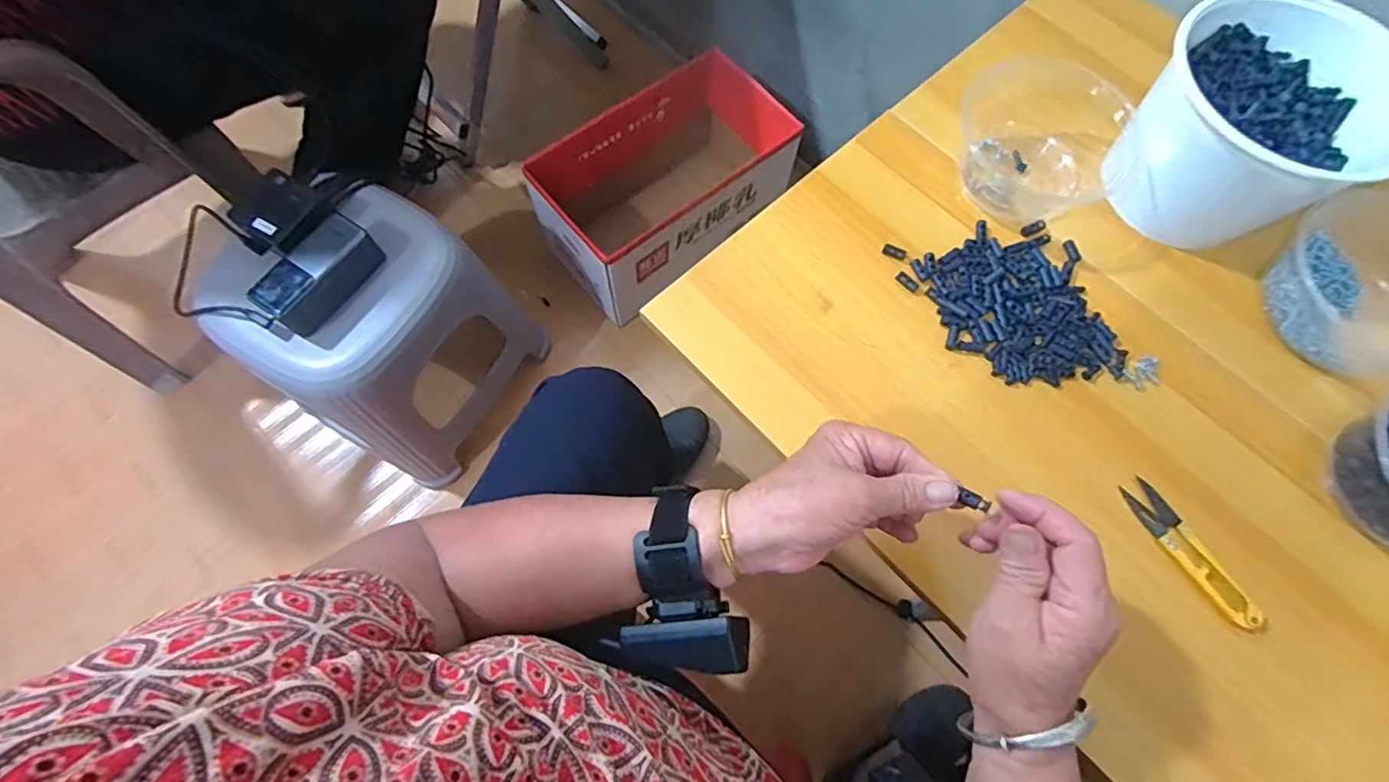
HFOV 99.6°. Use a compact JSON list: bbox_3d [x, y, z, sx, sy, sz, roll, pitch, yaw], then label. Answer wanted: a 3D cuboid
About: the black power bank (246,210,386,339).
[{"bbox_3d":[-0.413,-0.128,0.647,0.057,0.058,0.132,32,72,9],"label":"black power bank"}]

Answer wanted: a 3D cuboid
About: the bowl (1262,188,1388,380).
[{"bbox_3d":[0.512,-0.076,0.435,0.149,0.054,0.139,1,71,-2],"label":"bowl"}]

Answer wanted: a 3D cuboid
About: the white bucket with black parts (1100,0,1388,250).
[{"bbox_3d":[0.415,-0.195,0.446,0.137,0.115,0.161,-38,76,-14],"label":"white bucket with black parts"}]

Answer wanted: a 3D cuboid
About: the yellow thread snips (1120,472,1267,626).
[{"bbox_3d":[0.328,0.106,0.386,0.028,0.010,0.104,-26,74,-11],"label":"yellow thread snips"}]

